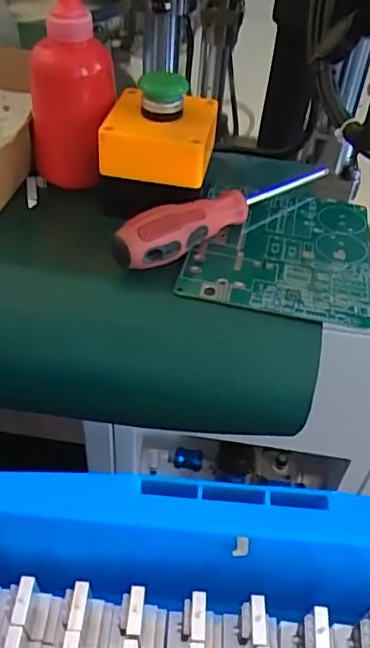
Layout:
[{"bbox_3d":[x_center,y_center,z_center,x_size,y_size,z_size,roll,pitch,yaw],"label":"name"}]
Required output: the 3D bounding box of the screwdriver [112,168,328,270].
[{"bbox_3d":[0.037,-0.083,0.395,0.192,0.029,0.023,-28,54,-28],"label":"screwdriver"}]

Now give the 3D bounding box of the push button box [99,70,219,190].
[{"bbox_3d":[-0.018,-0.137,0.389,0.073,0.059,0.073,9,45,4],"label":"push button box"}]

